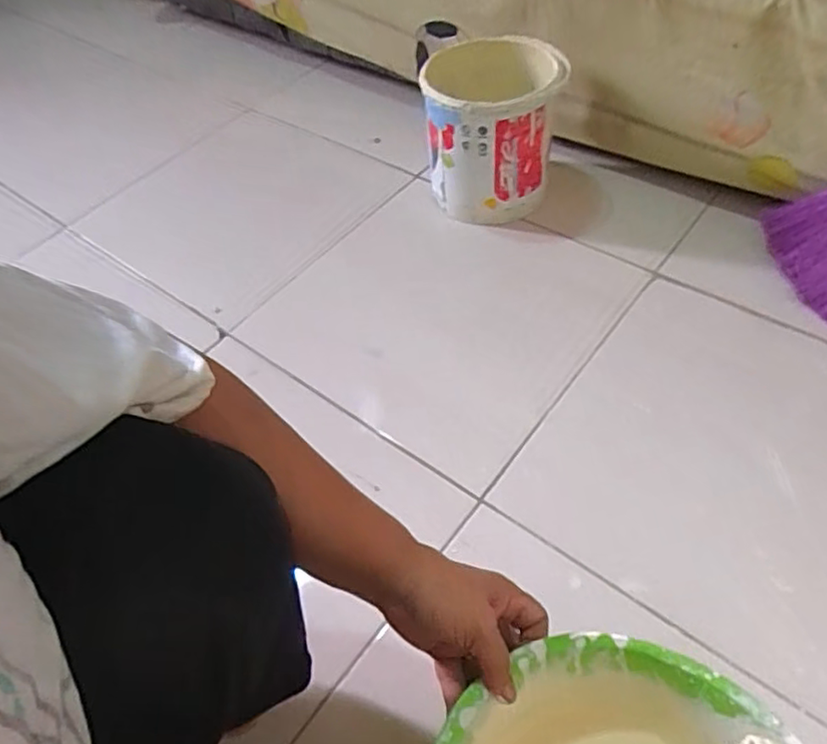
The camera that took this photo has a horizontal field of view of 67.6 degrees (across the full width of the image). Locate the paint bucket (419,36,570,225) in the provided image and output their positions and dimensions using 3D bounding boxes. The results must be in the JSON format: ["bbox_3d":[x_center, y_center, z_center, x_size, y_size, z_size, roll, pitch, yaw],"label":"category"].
[{"bbox_3d":[0.110,-0.352,0.887,0.184,0.175,0.205,-8,52,0],"label":"paint bucket"}]

